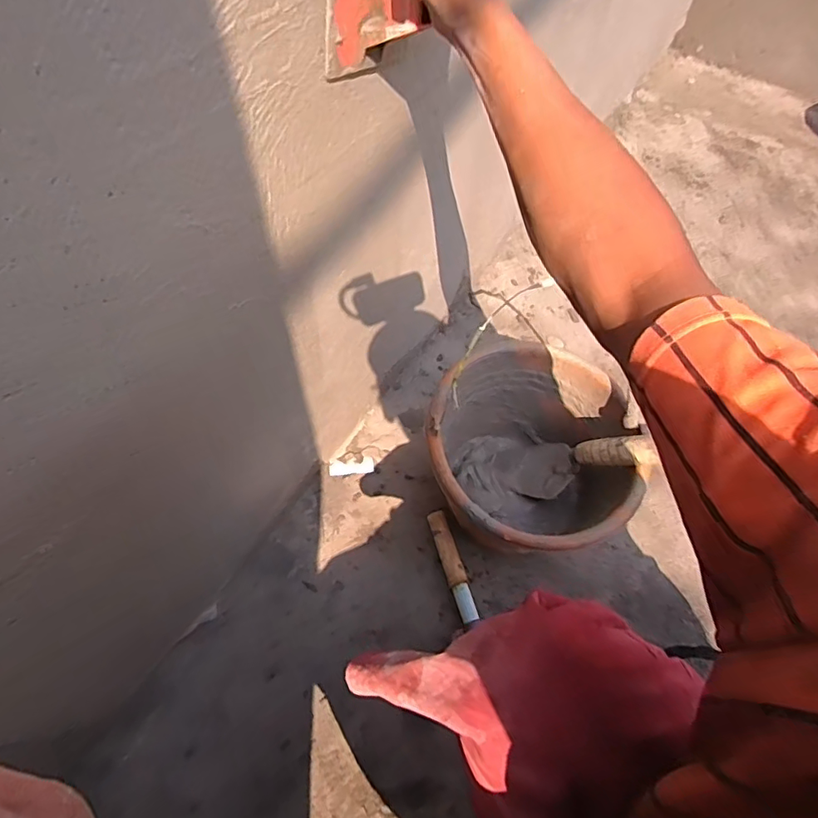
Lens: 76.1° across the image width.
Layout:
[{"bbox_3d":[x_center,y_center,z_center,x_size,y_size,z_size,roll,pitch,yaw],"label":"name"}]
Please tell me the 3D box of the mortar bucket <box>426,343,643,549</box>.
[{"bbox_3d":[0.147,0.072,0.712,0.237,0.210,0.274,3,57,0],"label":"mortar bucket"}]

